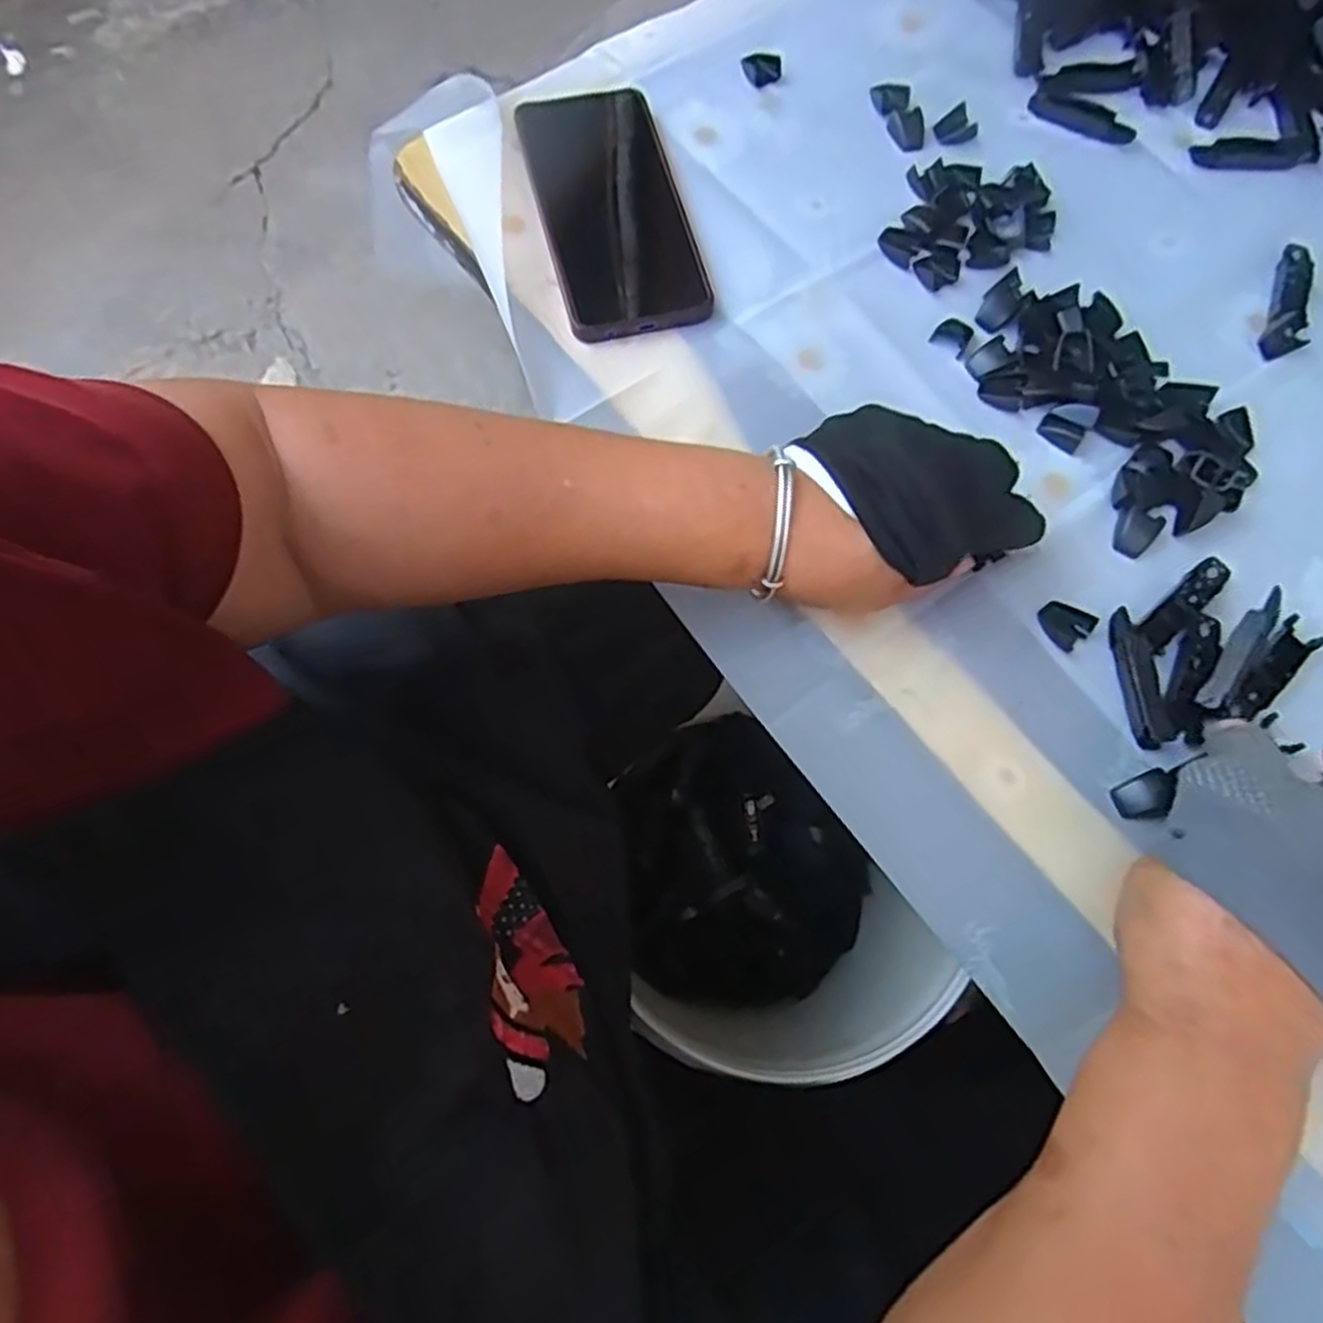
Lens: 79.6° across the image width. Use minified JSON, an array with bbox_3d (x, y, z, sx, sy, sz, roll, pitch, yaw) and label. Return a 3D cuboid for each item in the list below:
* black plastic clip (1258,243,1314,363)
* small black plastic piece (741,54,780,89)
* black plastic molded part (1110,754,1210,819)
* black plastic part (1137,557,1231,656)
[{"bbox_3d":[0.351,-0.202,0.441,0.019,0.008,0.085,25,72,6],"label":"black plastic clip"},{"bbox_3d":[0.061,-0.364,0.488,0.023,0.008,0.022,1,71,-2],"label":"small black plastic piece"},{"bbox_3d":[0.213,0.058,0.348,0.027,0.007,0.017,-24,74,-10],"label":"black plastic molded part"},{"bbox_3d":[0.250,-0.027,0.378,0.065,0.004,0.016,-39,77,-14],"label":"black plastic part"}]

